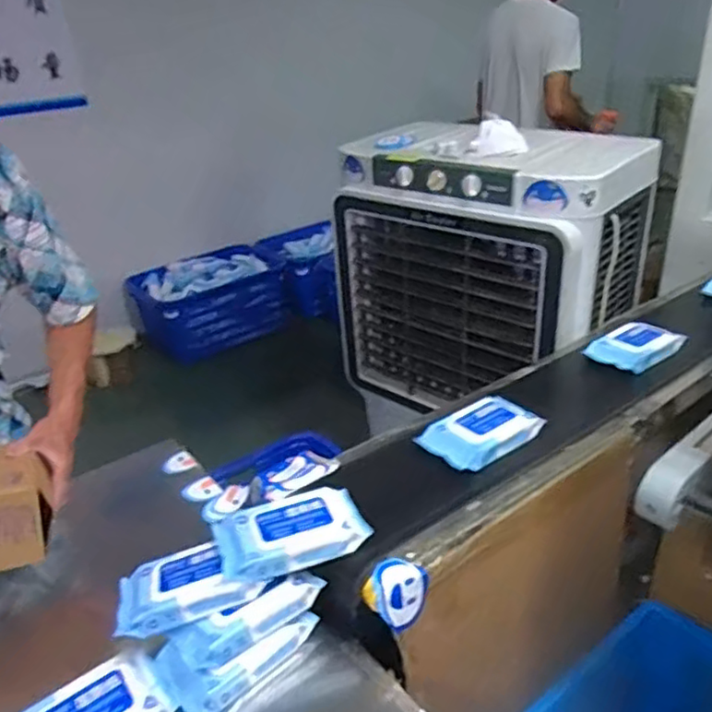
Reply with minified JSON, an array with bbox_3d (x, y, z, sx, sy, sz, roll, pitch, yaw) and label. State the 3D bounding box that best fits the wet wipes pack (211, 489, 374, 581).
[{"bbox_3d":[-0.081,0.227,0.816,0.186,0.052,0.107,-15,30,-21],"label":"wet wipes pack"}]

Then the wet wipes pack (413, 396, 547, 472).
[{"bbox_3d":[0.193,0.117,0.985,0.168,0.039,0.109,-21,33,-30],"label":"wet wipes pack"}]

